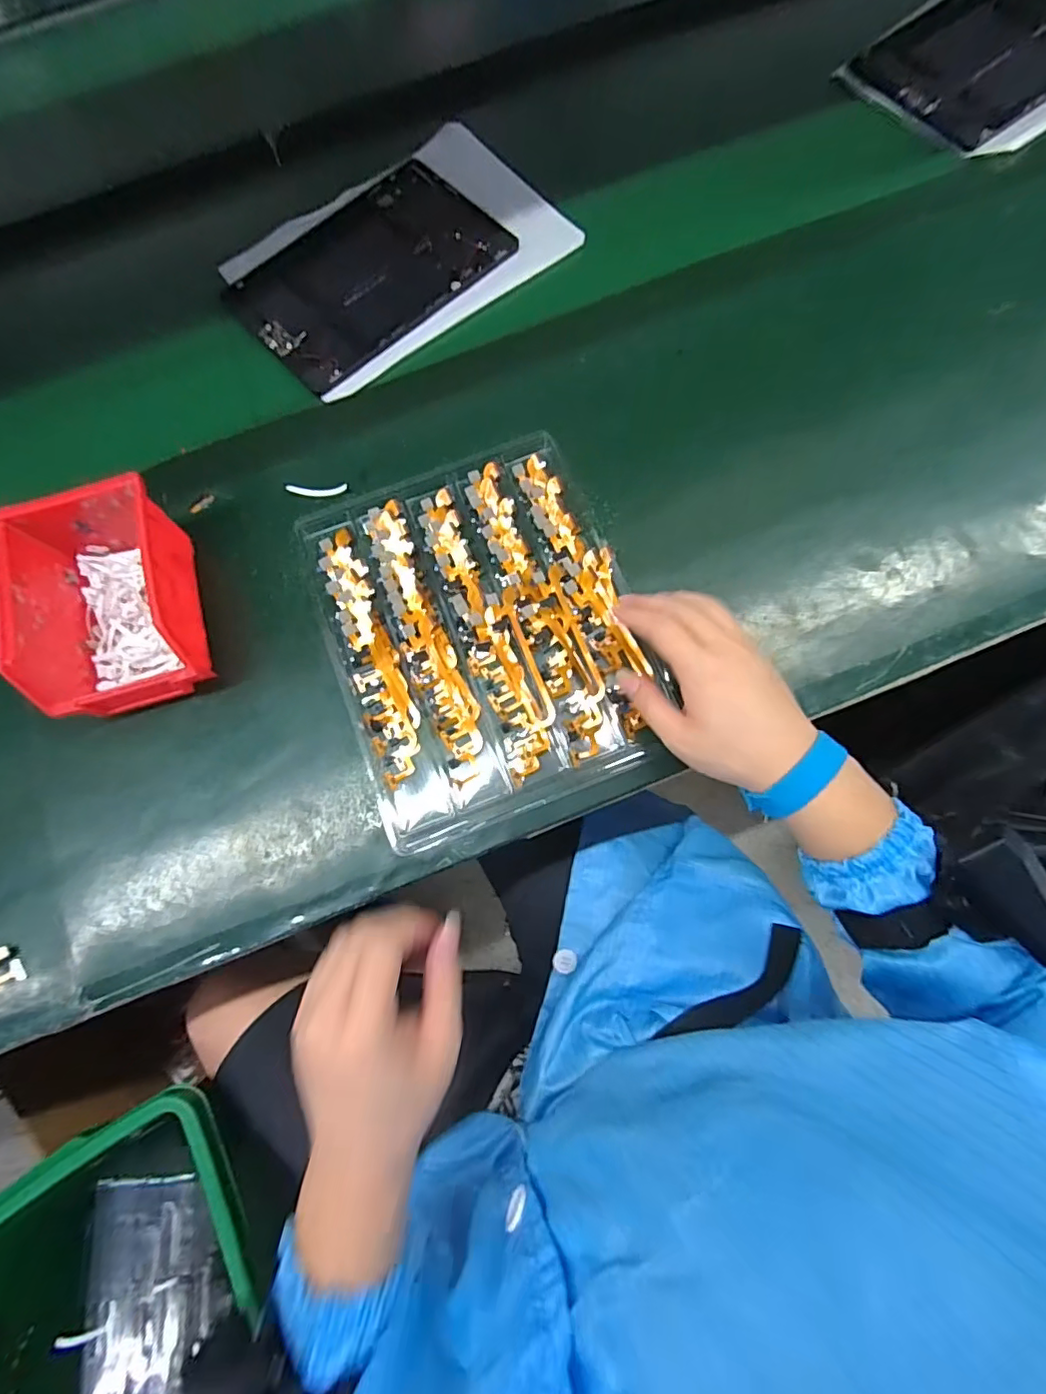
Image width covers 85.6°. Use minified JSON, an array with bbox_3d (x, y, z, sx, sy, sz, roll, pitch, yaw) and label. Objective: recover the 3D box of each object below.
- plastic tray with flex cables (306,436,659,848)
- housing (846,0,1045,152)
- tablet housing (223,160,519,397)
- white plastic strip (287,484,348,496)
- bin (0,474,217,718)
[{"bbox_3d":[-0.032,-0.054,0.422,0.212,0.018,0.266,-20,74,-4],"label":"plastic tray with flex cables"},{"bbox_3d":[0.472,-0.649,0.567,0.248,0.014,0.171,-37,76,-8],"label":"housing"},{"bbox_3d":[-0.141,-0.392,0.519,0.234,0.008,0.175,-42,76,-10],"label":"tablet housing"},{"bbox_3d":[-0.164,-0.165,0.450,0.046,0.006,0.008,1,74,2],"label":"white plastic strip"},{"bbox_3d":[-0.290,-0.064,0.396,0.102,0.074,0.137,-16,74,-3],"label":"bin"}]

